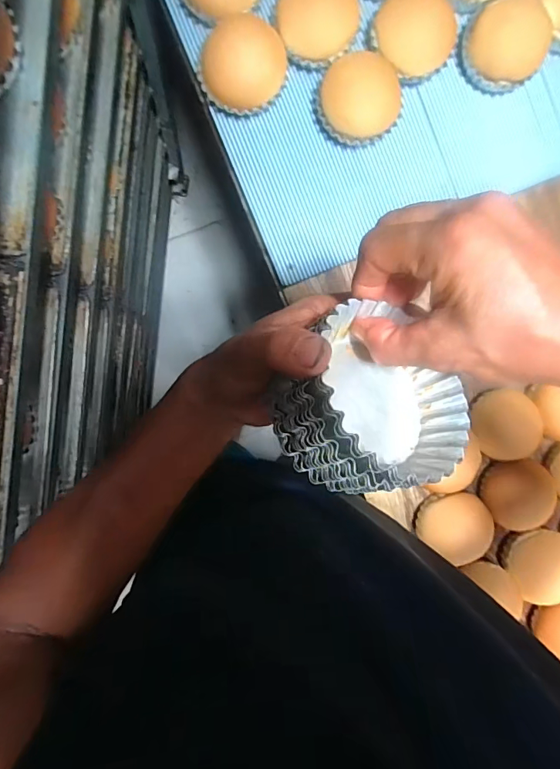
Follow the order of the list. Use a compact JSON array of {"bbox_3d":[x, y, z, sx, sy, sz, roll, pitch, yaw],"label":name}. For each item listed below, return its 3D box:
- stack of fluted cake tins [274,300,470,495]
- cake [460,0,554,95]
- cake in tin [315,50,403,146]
[{"bbox_3d":[0.051,0.008,0.259,0.112,0.065,0.102,-28,87,-34],"label":"stack of fluted cake tins"},{"bbox_3d":[0.263,-0.396,0.520,0.080,0.051,0.086,0,94,-6],"label":"cake"},{"bbox_3d":[0.094,-0.326,0.506,0.094,0.041,0.091,0,94,-6],"label":"cake in tin"}]

